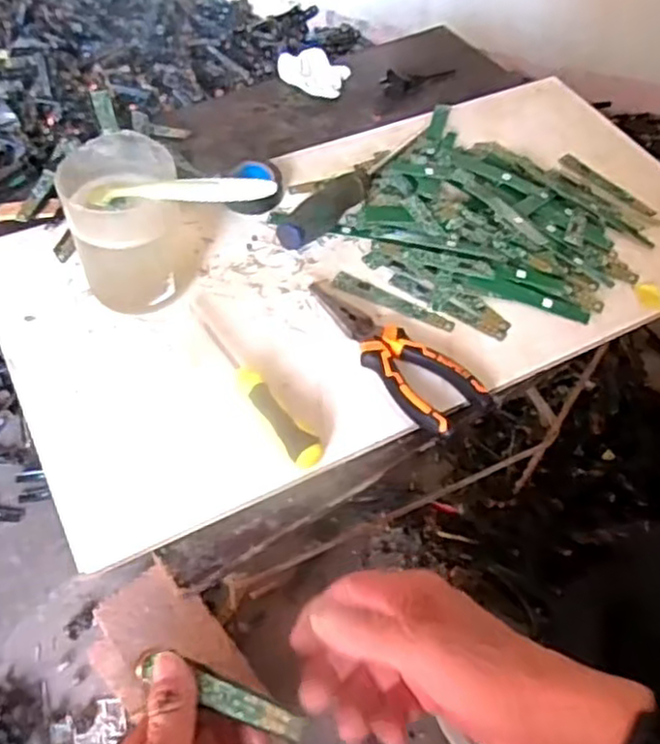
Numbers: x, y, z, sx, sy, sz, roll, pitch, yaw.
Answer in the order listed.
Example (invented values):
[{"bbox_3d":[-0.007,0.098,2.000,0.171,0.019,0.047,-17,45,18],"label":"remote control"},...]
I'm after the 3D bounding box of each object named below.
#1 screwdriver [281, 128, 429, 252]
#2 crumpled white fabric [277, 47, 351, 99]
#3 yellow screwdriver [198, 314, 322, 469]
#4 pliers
[{"bbox_3d":[0.024,-0.166,0.602,0.030,0.028,0.200,29,56,16],"label":"screwdriver"},{"bbox_3d":[-0.018,-0.306,0.719,0.069,0.024,0.046,15,53,7],"label":"crumpled white fabric"},{"bbox_3d":[-0.052,0.006,0.484,0.020,0.015,0.145,-26,59,-22],"label":"yellow screwdriver"},{"bbox_3d":[0.046,-0.017,0.509,0.054,0.014,0.152,-31,61,-25],"label":"pliers"}]

